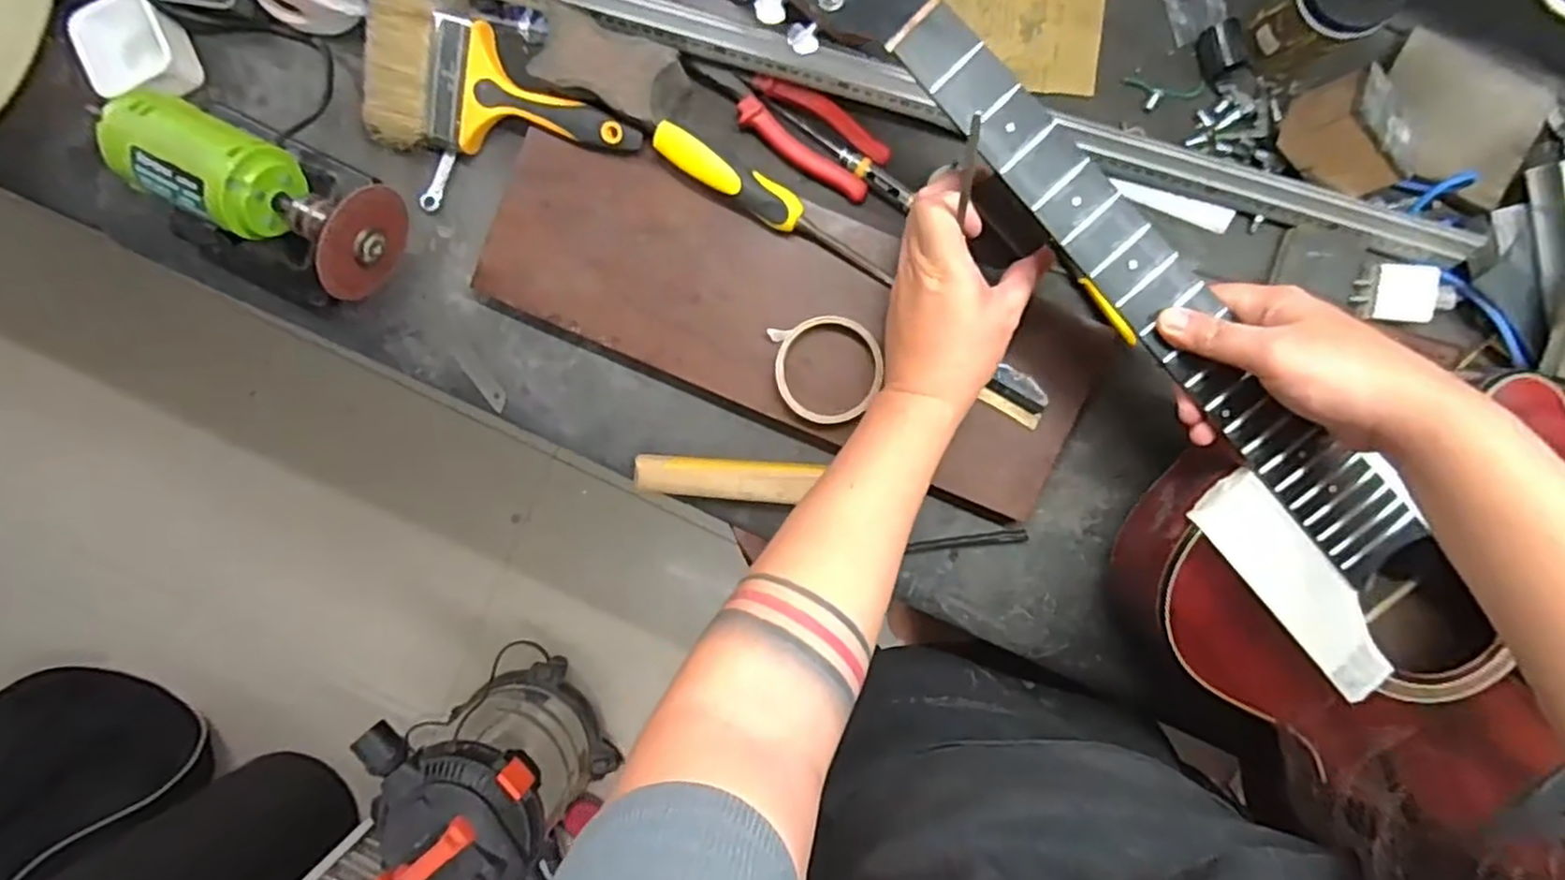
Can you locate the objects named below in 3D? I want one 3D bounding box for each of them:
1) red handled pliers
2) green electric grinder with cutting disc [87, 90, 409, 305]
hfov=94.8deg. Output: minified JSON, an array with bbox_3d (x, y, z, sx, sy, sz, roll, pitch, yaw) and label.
[{"bbox_3d":[0.000,-0.262,0.586,0.178,0.021,0.056,34,96,1],"label":"red handled pliers"},{"bbox_3d":[-0.407,-0.174,0.574,0.205,0.121,0.123,24,96,2],"label":"green electric grinder with cutting disc"}]

